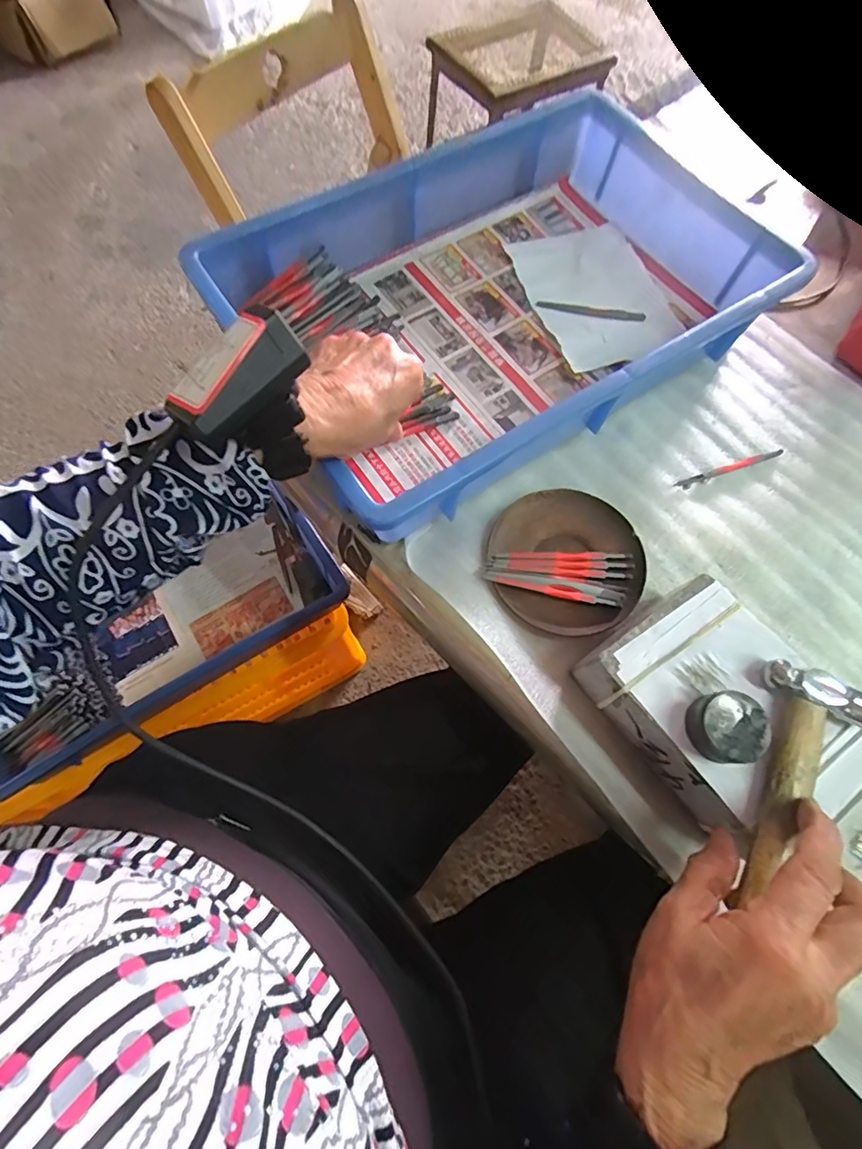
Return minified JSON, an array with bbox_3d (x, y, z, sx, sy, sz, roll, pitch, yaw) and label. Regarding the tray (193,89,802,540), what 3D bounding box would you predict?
[{"bbox_3d":[0.059,-0.231,0.428,0.422,0.075,0.289,-30,73,-13],"label":"tray"}]

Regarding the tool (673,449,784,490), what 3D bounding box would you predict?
[{"bbox_3d":[0.248,-0.088,0.420,0.104,0.006,0.008,-20,71,-10],"label":"tool"}]

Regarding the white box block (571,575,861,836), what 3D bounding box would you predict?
[{"bbox_3d":[0.179,0.090,0.321,0.107,0.060,0.146,-34,74,-14],"label":"white box block"}]

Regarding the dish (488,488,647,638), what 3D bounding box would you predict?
[{"bbox_3d":[0.101,-0.012,0.380,0.111,0.012,0.114,1,69,-2],"label":"dish"}]

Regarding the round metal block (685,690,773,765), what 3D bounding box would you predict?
[{"bbox_3d":[0.164,0.085,0.283,0.038,0.020,0.037,1,69,-2],"label":"round metal block"}]

